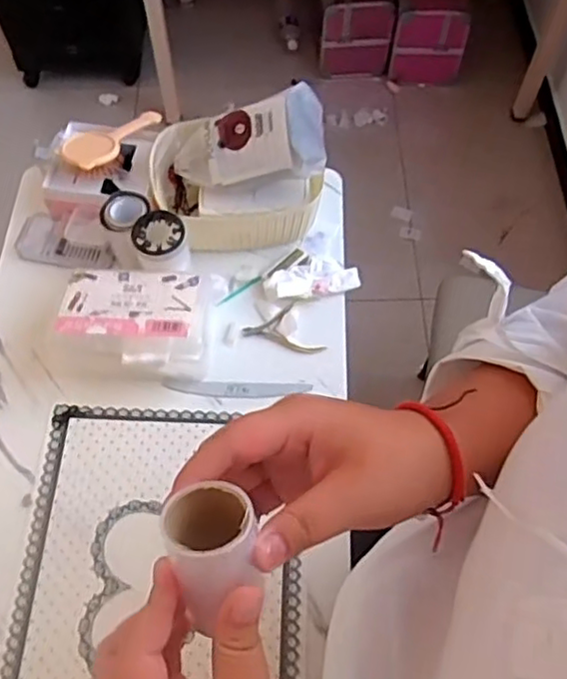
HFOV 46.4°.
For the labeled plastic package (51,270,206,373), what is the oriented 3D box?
[{"bbox_3d":[-0.173,-0.041,0.740,0.146,0.015,0.087,3,62,-1],"label":"labeled plastic package"}]

